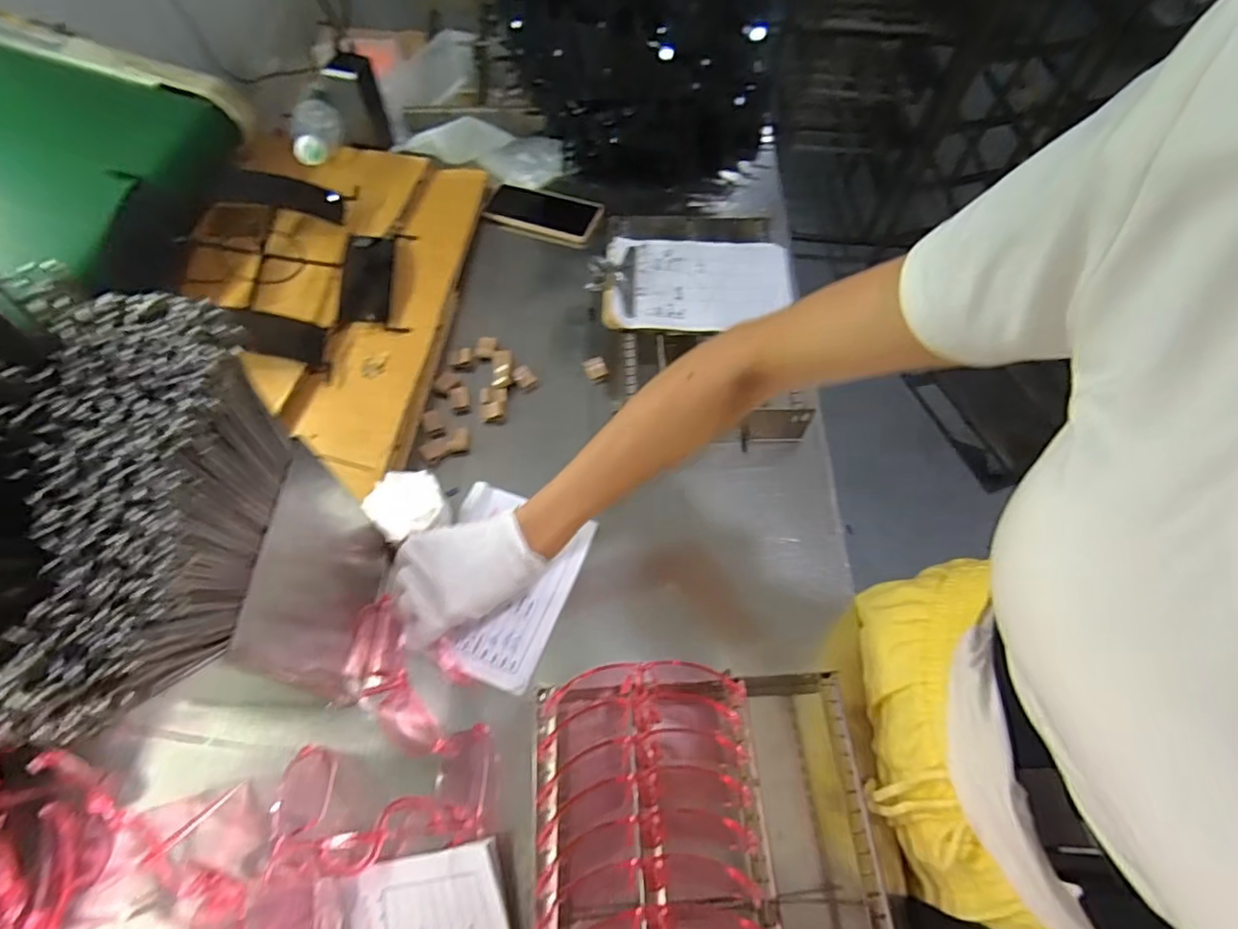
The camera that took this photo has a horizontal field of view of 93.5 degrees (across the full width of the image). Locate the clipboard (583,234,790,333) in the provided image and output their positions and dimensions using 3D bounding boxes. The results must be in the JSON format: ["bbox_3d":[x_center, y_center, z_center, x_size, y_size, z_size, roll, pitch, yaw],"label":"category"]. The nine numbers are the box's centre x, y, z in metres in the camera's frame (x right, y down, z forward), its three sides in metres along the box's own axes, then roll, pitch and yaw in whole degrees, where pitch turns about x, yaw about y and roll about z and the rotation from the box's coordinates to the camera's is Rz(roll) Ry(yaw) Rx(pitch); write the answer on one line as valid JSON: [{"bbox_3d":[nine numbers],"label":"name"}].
[{"bbox_3d":[0.086,-0.217,0.679,0.230,0.024,0.140,1,60,-2],"label":"clipboard"}]

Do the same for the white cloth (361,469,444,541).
[{"bbox_3d":[-0.202,0.039,0.552,0.064,0.025,0.062,-26,64,-17],"label":"white cloth"}]

